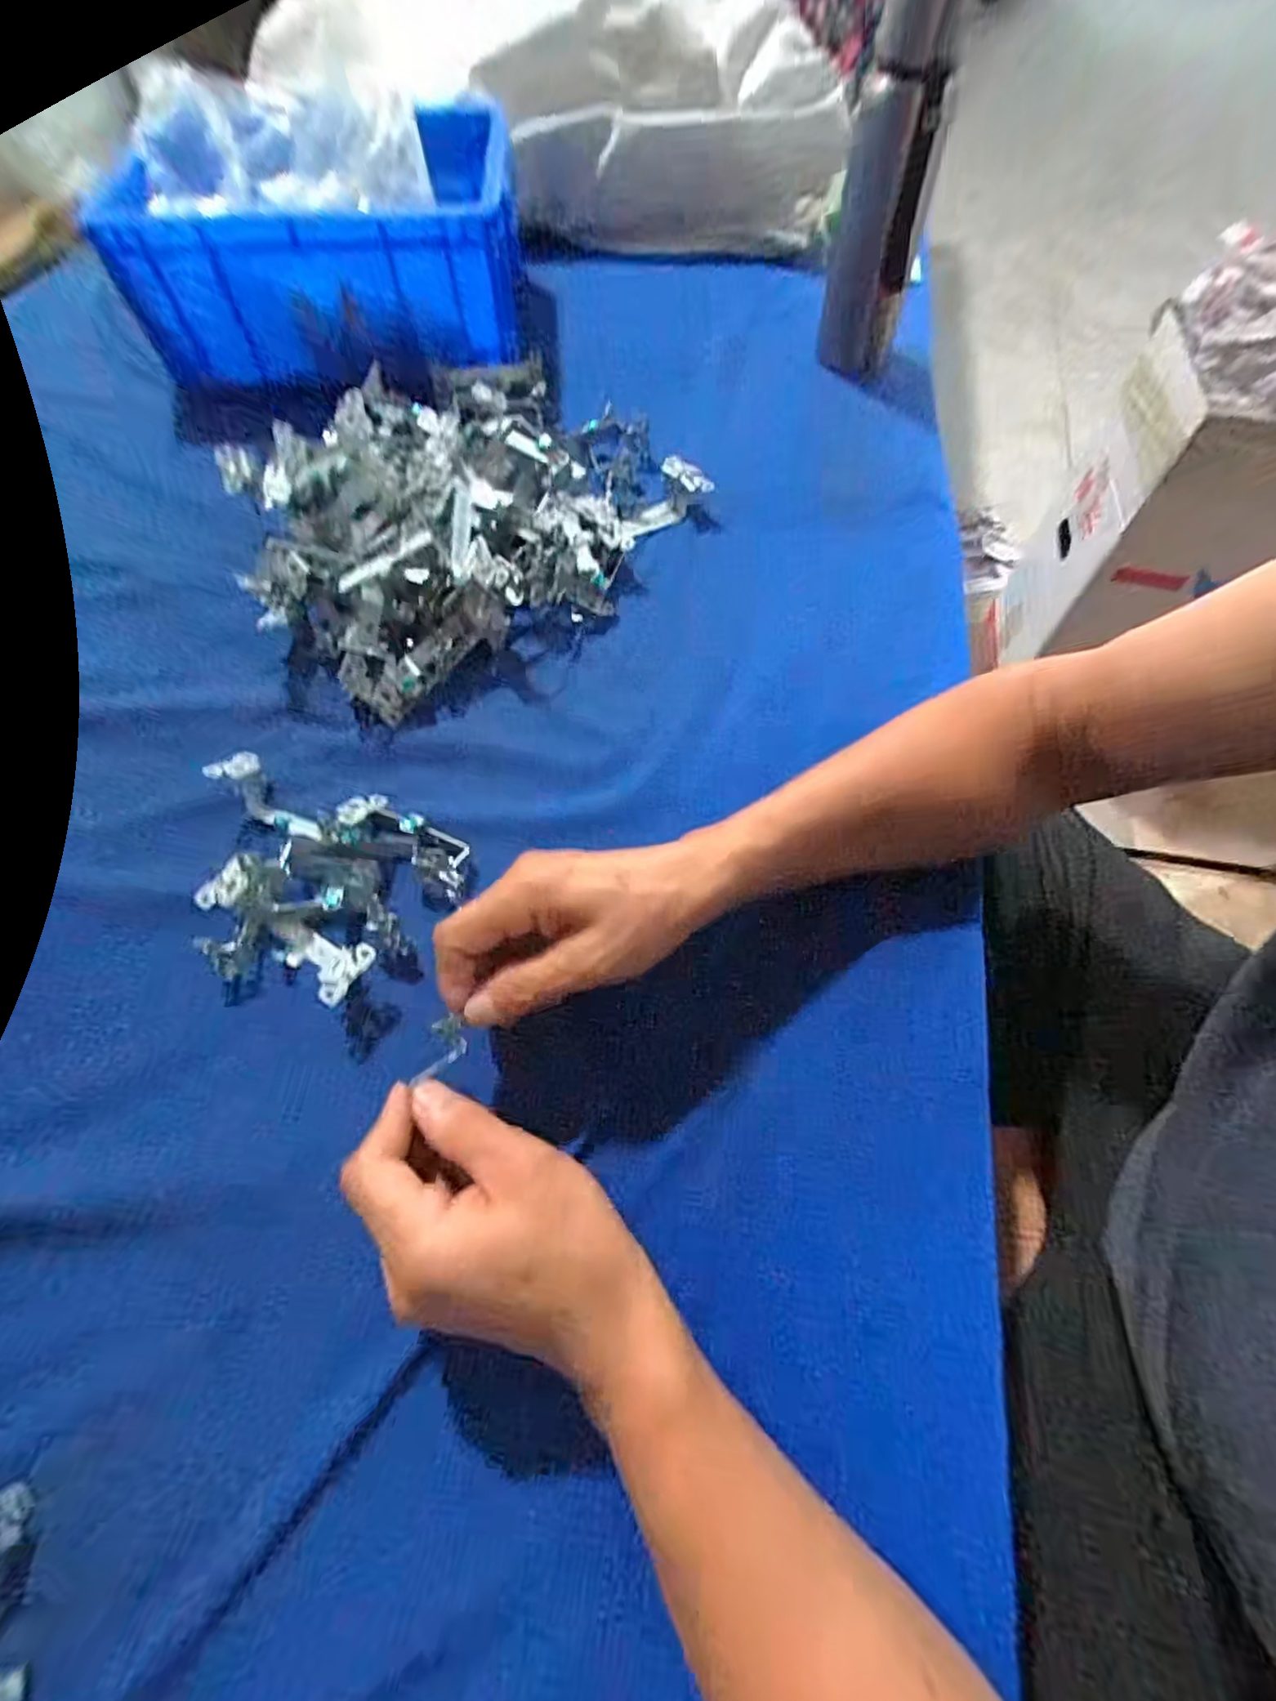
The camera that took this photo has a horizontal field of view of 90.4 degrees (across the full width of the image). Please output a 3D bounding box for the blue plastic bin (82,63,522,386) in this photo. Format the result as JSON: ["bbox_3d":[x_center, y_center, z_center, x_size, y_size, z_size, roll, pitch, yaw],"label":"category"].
[{"bbox_3d":[-0.289,-0.602,0.615,0.319,0.128,0.272,-3,62,-1],"label":"blue plastic bin"}]

